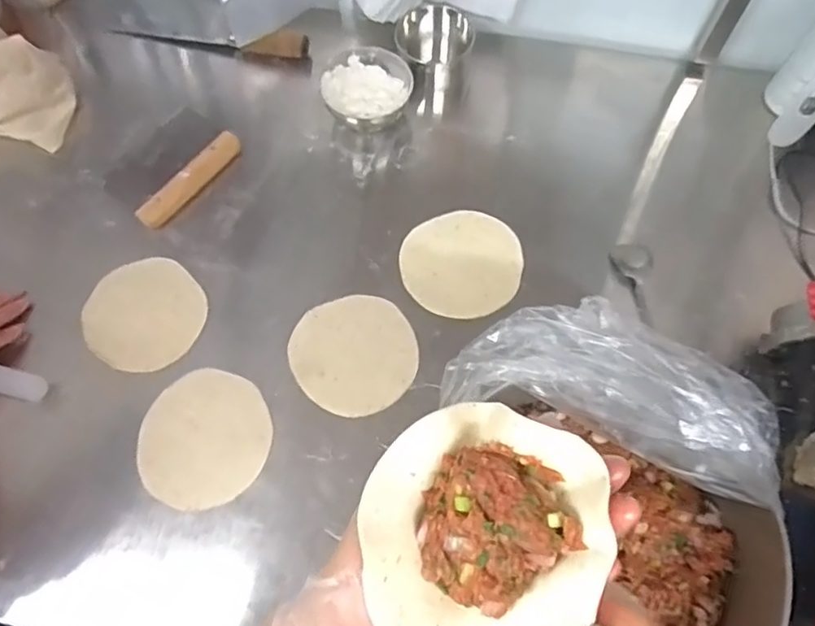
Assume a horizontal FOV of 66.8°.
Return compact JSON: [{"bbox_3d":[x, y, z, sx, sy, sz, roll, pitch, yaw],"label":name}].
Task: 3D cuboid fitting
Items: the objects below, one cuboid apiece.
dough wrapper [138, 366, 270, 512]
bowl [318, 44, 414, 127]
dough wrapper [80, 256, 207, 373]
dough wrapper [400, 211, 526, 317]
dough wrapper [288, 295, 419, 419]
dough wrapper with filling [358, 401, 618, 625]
[{"bbox_3d":[-0.205,0.127,0.623,0.126,0.011,0.133,-1,77,3],"label":"dough wrapper"},{"bbox_3d":[-0.048,-0.277,0.762,0.108,0.041,0.096,7,67,3],"label":"bowl"},{"bbox_3d":[-0.286,0.001,0.672,0.119,0.010,0.123,0,76,0],"label":"dough wrapper"},{"bbox_3d":[0.062,-0.059,0.705,0.133,0.005,0.137,0,67,0],"label":"dough wrapper"},{"bbox_3d":[-0.056,0.045,0.660,0.127,0.006,0.128,0,73,1],"label":"dough wrapper"},{"bbox_3d":[0.034,0.098,0.283,0.105,0.032,0.116,-2,67,-1],"label":"dough wrapper with filling"}]

